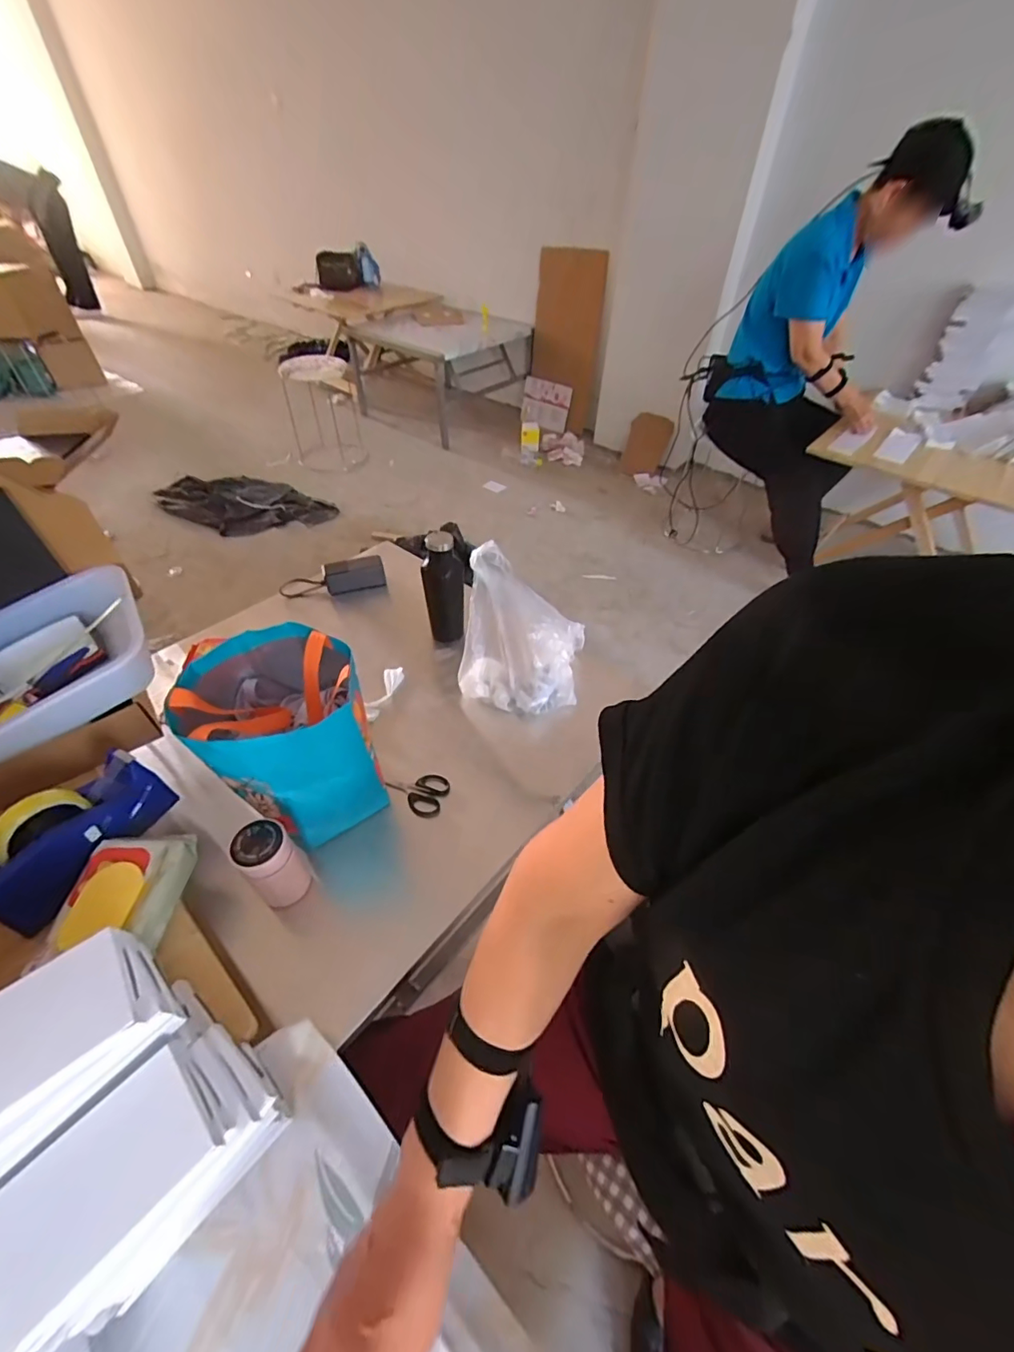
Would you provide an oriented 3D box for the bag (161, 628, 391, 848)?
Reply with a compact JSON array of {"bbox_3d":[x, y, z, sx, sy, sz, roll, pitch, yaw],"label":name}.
[{"bbox_3d":[-0.302,0.086,0.693,0.203,0.246,0.217,-26,52,-25],"label":"bag"}]

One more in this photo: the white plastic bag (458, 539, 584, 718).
[{"bbox_3d":[0.025,-0.065,0.868,0.206,0.239,0.156,6,46,4],"label":"white plastic bag"}]

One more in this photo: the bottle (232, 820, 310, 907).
[{"bbox_3d":[-0.291,0.238,0.626,0.061,0.125,0.059,-28,53,-25],"label":"bottle"}]

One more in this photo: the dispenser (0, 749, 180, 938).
[{"bbox_3d":[-0.515,0.189,0.596,0.064,0.119,0.197,21,49,18],"label":"dispenser"}]

